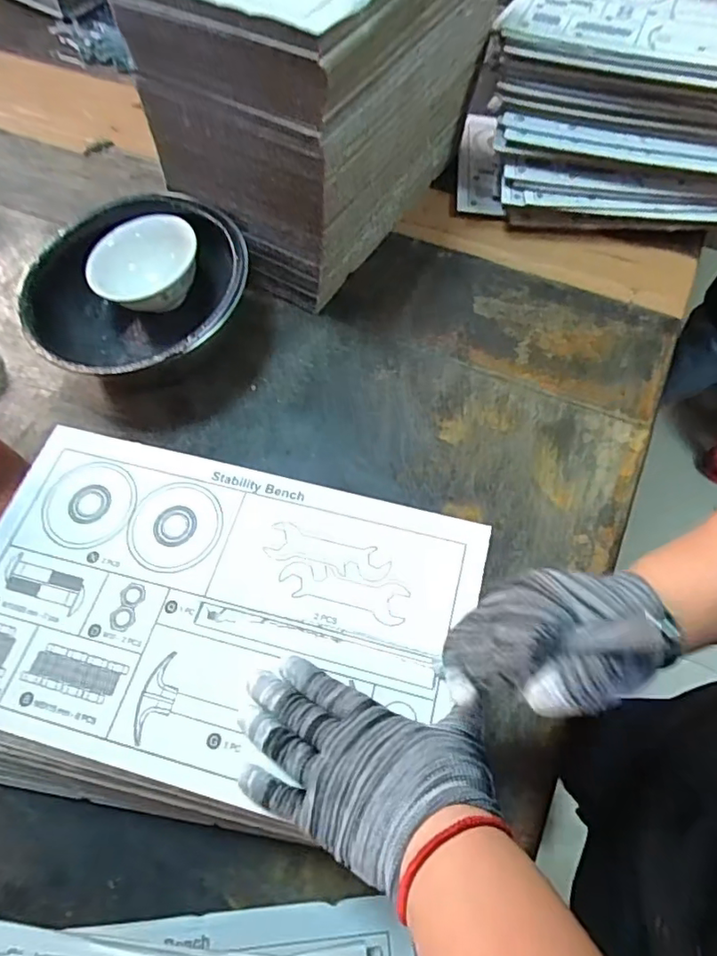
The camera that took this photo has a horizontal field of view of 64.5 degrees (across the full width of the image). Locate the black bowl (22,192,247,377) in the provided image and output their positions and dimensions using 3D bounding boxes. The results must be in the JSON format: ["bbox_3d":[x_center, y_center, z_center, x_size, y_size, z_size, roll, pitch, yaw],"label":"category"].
[{"bbox_3d":[-0.243,-0.199,0.657,0.234,0.107,0.236,-1,62,1],"label":"black bowl"}]

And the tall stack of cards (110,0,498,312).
[{"bbox_3d":[-0.028,-0.447,0.656,0.226,0.300,0.374,28,67,15],"label":"tall stack of cards"}]

